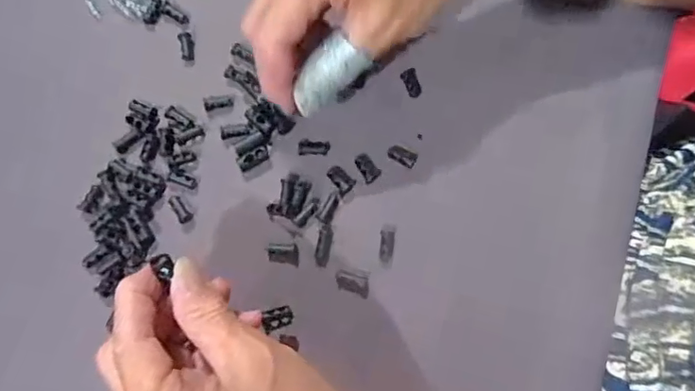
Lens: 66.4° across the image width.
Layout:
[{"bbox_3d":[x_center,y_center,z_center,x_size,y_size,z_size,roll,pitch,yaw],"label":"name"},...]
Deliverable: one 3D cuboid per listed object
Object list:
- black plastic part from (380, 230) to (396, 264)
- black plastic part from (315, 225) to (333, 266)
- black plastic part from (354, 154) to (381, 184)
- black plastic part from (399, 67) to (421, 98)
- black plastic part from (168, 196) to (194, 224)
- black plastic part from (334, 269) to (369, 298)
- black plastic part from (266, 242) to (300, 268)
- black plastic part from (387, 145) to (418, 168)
[{"bbox_3d":[0.022,0.029,0.297,0.008,0.008,0.018,8,76,2],"label":"black plastic part"},{"bbox_3d":[-0.013,0.028,0.296,0.008,0.006,0.023,9,76,2],"label":"black plastic part"},{"bbox_3d":[0.012,-0.017,0.307,0.010,0.004,0.017,-32,78,-8],"label":"black plastic part"},{"bbox_3d":[0.038,-0.068,0.321,0.011,0.005,0.020,-18,77,-5],"label":"black plastic part"},{"bbox_3d":[-0.095,0.008,0.302,0.008,0.008,0.017,-40,79,-9],"label":"black plastic part"},{"bbox_3d":[0.003,0.048,0.293,0.020,0.004,0.011,18,77,4],"label":"black plastic part"},{"bbox_3d":[-0.036,0.033,0.296,0.017,0.004,0.012,1,76,0],"label":"black plastic part"},{"bbox_3d":[0.032,-0.024,0.309,0.017,0.005,0.010,30,78,7],"label":"black plastic part"}]

